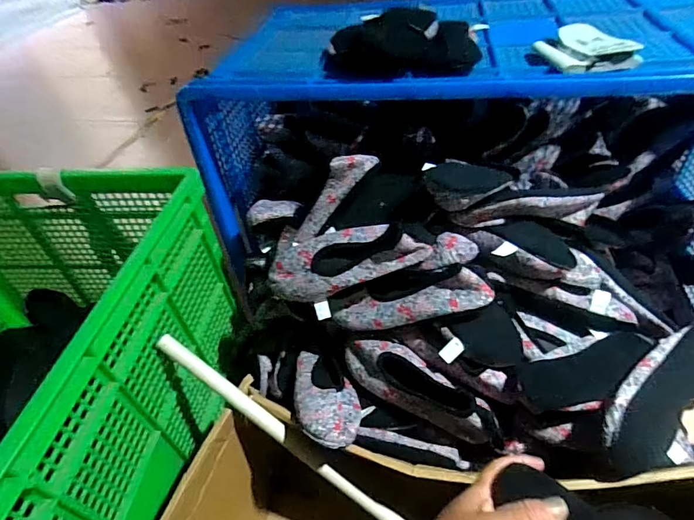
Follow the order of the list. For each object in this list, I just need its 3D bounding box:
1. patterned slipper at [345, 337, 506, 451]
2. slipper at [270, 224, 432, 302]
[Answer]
[{"bbox_3d":[0.106,0.182,0.642,0.254,0.062,0.080,25,52,29],"label":"patterned slipper"},{"bbox_3d":[-0.002,-0.002,0.651,0.244,0.063,0.086,-14,42,16],"label":"slipper"}]

